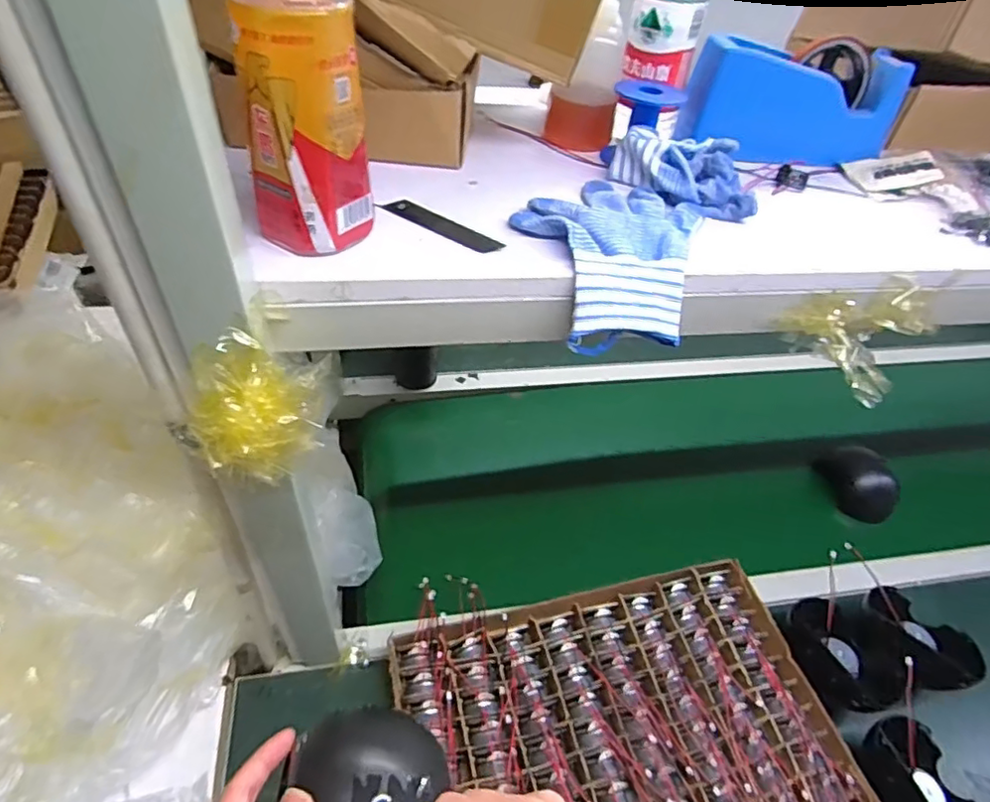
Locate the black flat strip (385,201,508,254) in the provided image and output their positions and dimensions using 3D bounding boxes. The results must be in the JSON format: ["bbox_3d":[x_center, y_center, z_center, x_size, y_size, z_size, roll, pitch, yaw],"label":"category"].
[{"bbox_3d":[-0.037,-0.127,0.422,0.094,0.004,0.021,27,49,19],"label":"black flat strip"}]

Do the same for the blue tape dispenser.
[{"bbox_3d":[0.282,-0.284,0.555,0.198,0.089,0.061,-4,46,-11],"label":"blue tape dispenser"}]

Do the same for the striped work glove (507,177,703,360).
[{"bbox_3d":[0.079,-0.109,0.439,0.134,0.055,0.153,15,46,8],"label":"striped work glove"}]

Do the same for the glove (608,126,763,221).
[{"bbox_3d":[0.159,-0.193,0.484,0.131,0.046,0.062,33,51,23],"label":"glove"}]

